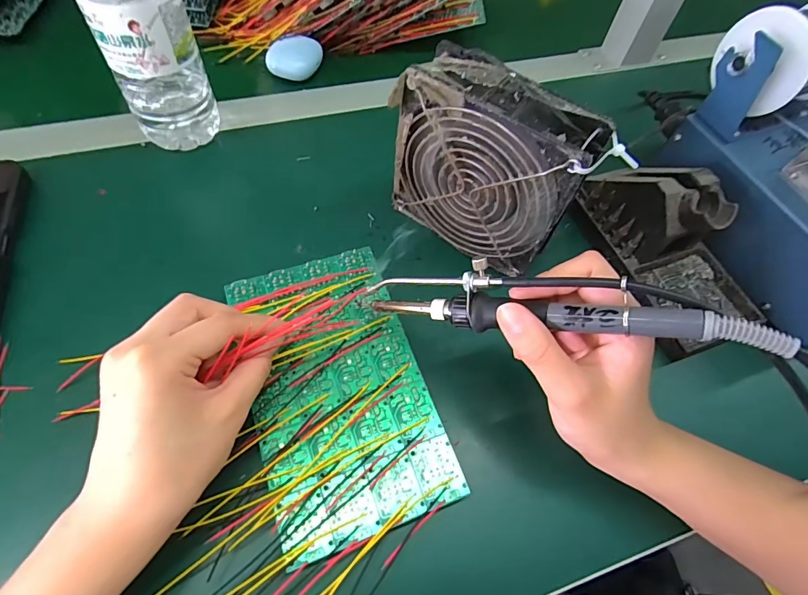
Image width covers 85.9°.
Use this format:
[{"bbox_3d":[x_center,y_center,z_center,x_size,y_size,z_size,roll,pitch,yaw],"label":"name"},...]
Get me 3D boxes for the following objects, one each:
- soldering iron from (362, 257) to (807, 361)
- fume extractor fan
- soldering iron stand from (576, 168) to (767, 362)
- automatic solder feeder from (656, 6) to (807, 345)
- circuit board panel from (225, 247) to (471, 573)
[{"bbox_3d":[0.069,0.003,0.217,0.189,0.031,0.026,5,56,27],"label":"soldering iron"},{"bbox_3d":[0.054,-0.084,0.292,0.119,0.120,0.041,34,63,15],"label":"fume extractor fan"},{"bbox_3d":[0.200,-0.042,0.312,0.075,0.070,0.145,-14,62,-13],"label":"soldering iron stand"},{"bbox_3d":[0.285,-0.089,0.307,0.110,0.129,0.210,-12,62,-12],"label":"automatic solder feeder"},{"bbox_3d":[-0.041,0.051,0.266,0.099,0.008,0.170,-17,63,-14],"label":"circuit board panel"}]

